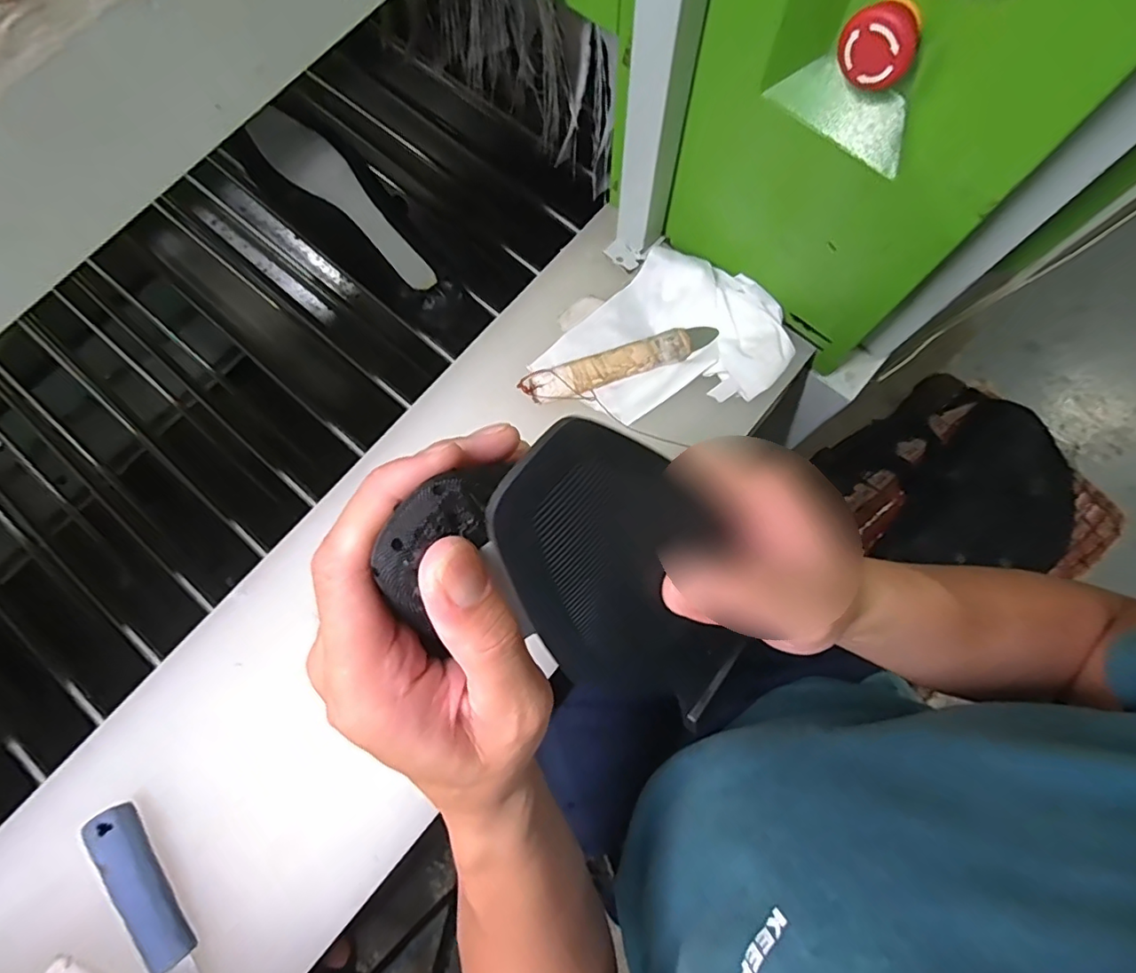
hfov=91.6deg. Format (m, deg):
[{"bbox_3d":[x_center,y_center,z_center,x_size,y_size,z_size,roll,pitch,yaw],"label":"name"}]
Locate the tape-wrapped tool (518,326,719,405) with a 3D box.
[{"bbox_3d":[0.045,-0.106,0.472,0.170,0.009,0.030,-19,77,-3],"label":"tape-wrapped tool"}]

